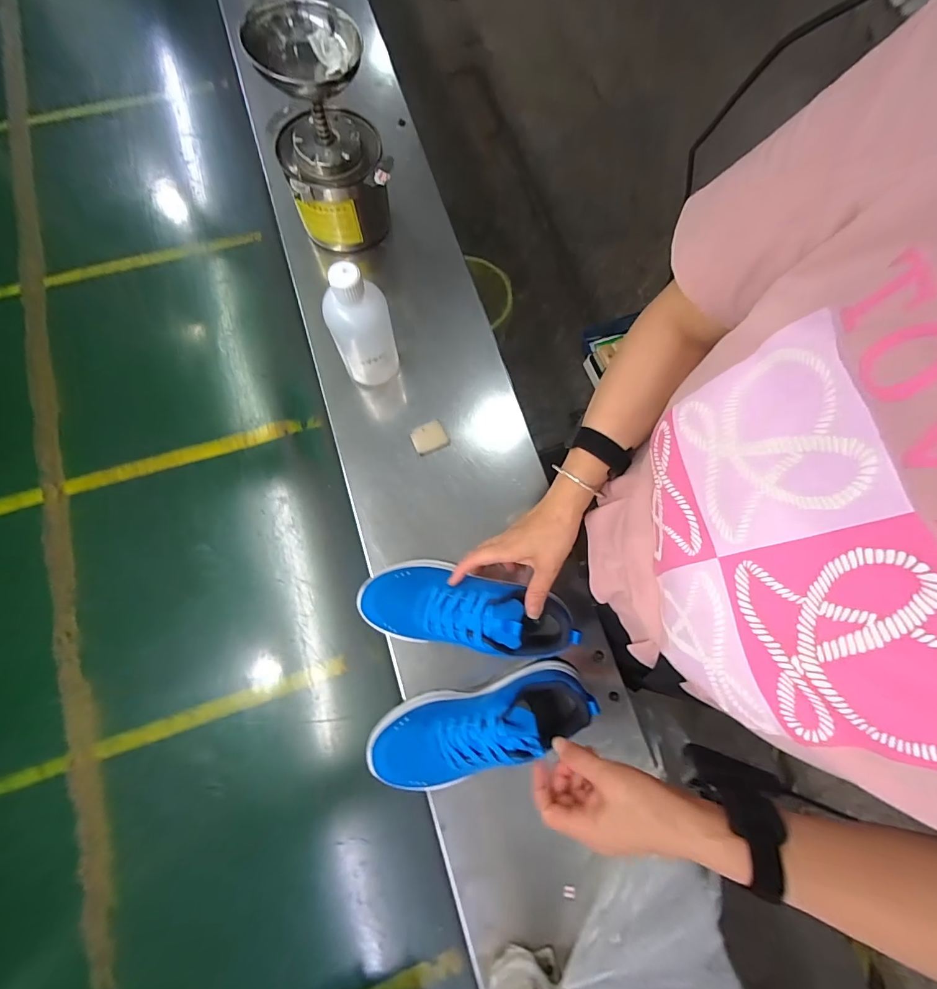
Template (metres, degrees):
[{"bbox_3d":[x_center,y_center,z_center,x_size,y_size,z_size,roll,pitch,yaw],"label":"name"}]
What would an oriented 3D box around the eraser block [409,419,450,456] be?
[{"bbox_3d":[-0.055,-0.080,0.581,0.047,0.010,0.042,-23,78,-7],"label":"eraser block"}]

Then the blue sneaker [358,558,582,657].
[{"bbox_3d":[-0.009,0.126,0.478,0.236,0.102,0.091,8,74,15],"label":"blue sneaker"}]

